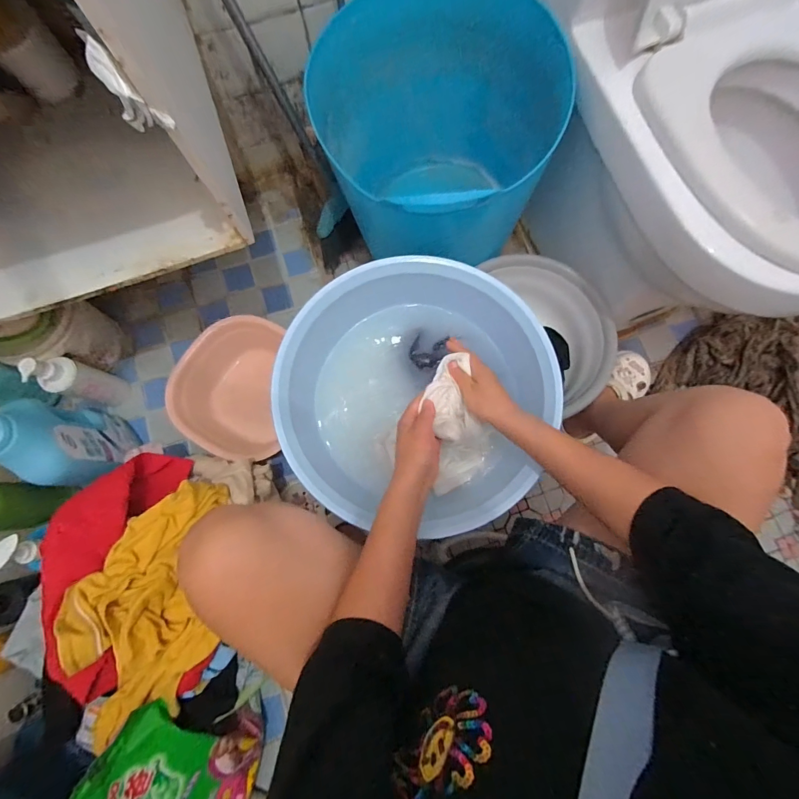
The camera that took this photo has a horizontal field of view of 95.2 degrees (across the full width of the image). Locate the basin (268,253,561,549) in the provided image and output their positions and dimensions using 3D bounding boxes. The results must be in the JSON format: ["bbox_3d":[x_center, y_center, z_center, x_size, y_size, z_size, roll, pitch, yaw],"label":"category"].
[{"bbox_3d":[0.026,-0.012,0.555,0.383,0.117,0.379,0,78,1],"label":"basin"}]

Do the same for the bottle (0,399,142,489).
[{"bbox_3d":[-0.576,0.079,0.632,0.102,0.280,0.132,8,79,3],"label":"bottle"}]

